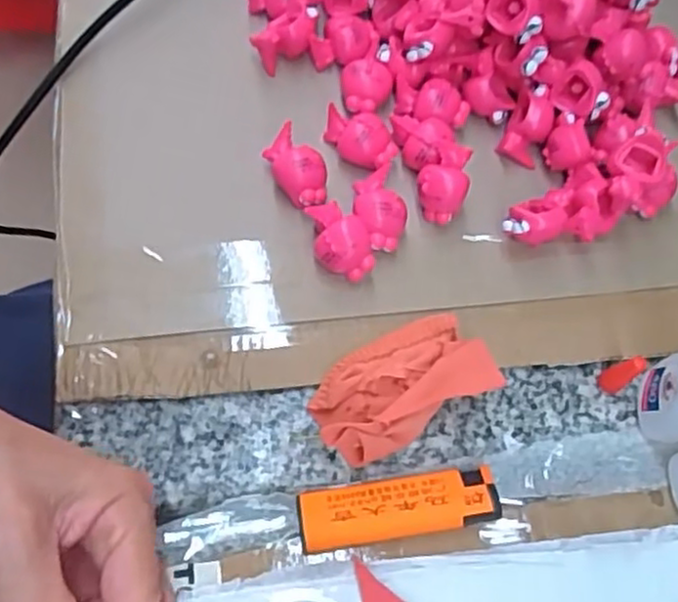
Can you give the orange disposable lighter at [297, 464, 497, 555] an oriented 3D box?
[{"bbox_3d":[0.024,0.083,0.290,0.080,0.008,0.023,-7,68,-5],"label":"orange disposable lighter"}]

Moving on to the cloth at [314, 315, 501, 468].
[{"bbox_3d":[0.025,0.034,0.302,0.074,0.019,0.045,-27,71,-12],"label":"cloth"}]

